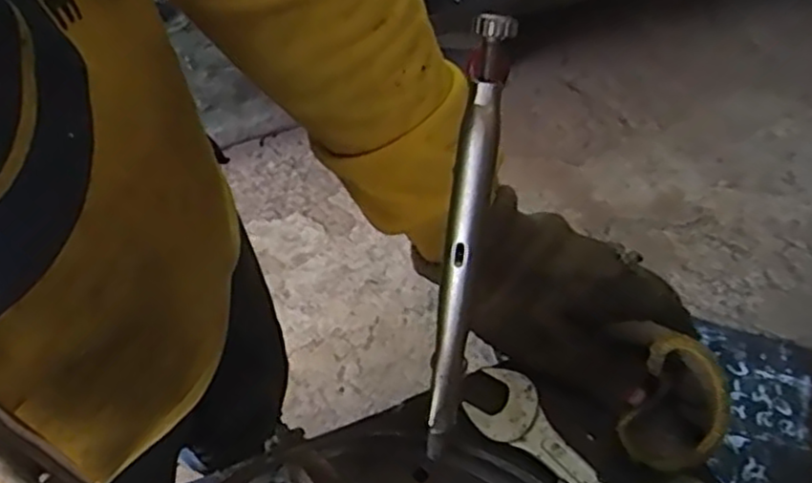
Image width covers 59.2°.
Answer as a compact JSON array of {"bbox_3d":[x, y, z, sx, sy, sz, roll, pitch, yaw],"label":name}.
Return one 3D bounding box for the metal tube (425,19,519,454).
[{"bbox_3d":[0.021,0.004,0.273,0.012,0.171,0.009,7,19,0],"label":"metal tube"}]

